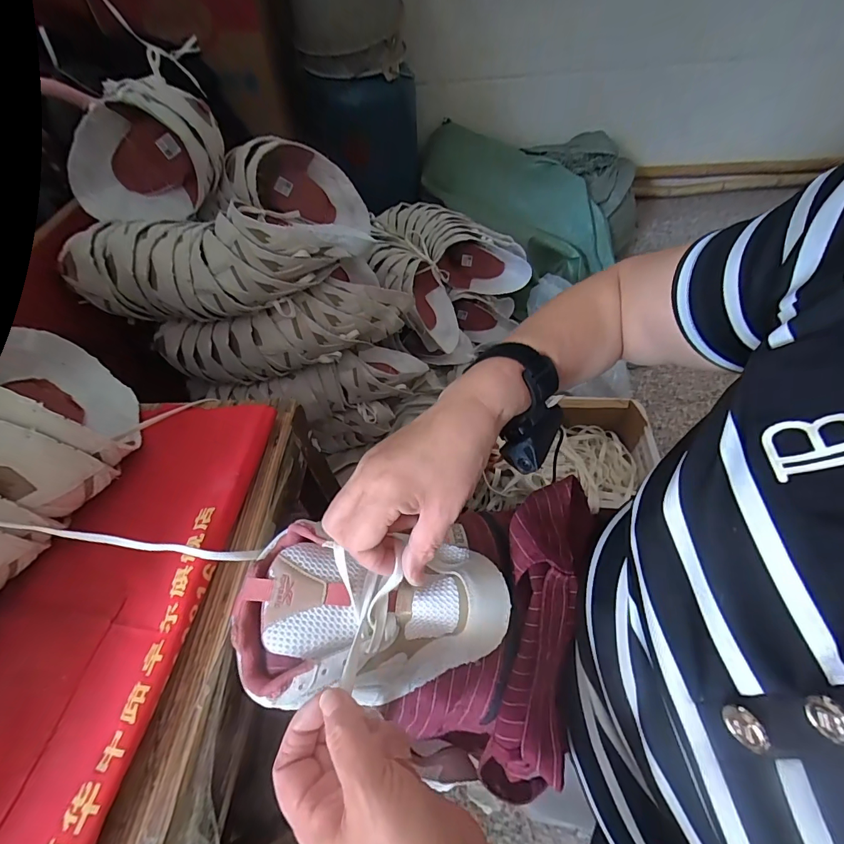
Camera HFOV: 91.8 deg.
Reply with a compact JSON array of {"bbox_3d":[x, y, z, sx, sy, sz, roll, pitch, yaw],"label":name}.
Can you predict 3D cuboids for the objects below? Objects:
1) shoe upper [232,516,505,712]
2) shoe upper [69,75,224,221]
[{"bbox_3d":[-0.037,0.146,0.314,0.198,0.074,0.113,1,54,3],"label":"shoe upper"},{"bbox_3d":[-0.415,-0.398,0.610,0.219,0.156,0.065,-9,54,-4],"label":"shoe upper"}]

